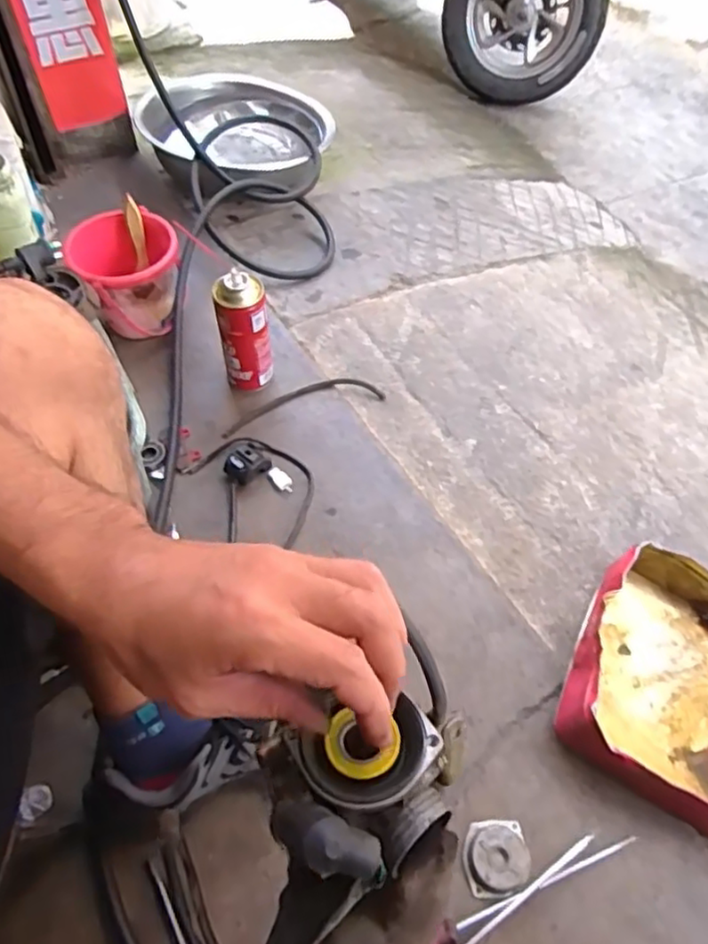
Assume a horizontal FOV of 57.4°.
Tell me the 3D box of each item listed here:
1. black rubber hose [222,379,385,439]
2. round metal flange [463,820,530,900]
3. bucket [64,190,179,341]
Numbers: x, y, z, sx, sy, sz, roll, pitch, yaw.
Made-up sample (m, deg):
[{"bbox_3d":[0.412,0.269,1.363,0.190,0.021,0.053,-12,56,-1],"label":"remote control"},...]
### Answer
[{"bbox_3d":[-0.072,-0.098,0.901,0.232,0.016,0.047,-17,59,-12],"label":"black rubber hose"},{"bbox_3d":[0.135,0.362,0.609,0.061,0.015,0.060,1,57,-1],"label":"round metal flange"},{"bbox_3d":[-0.314,-0.275,0.933,0.128,0.157,0.137,1,57,-1],"label":"bucket"}]

